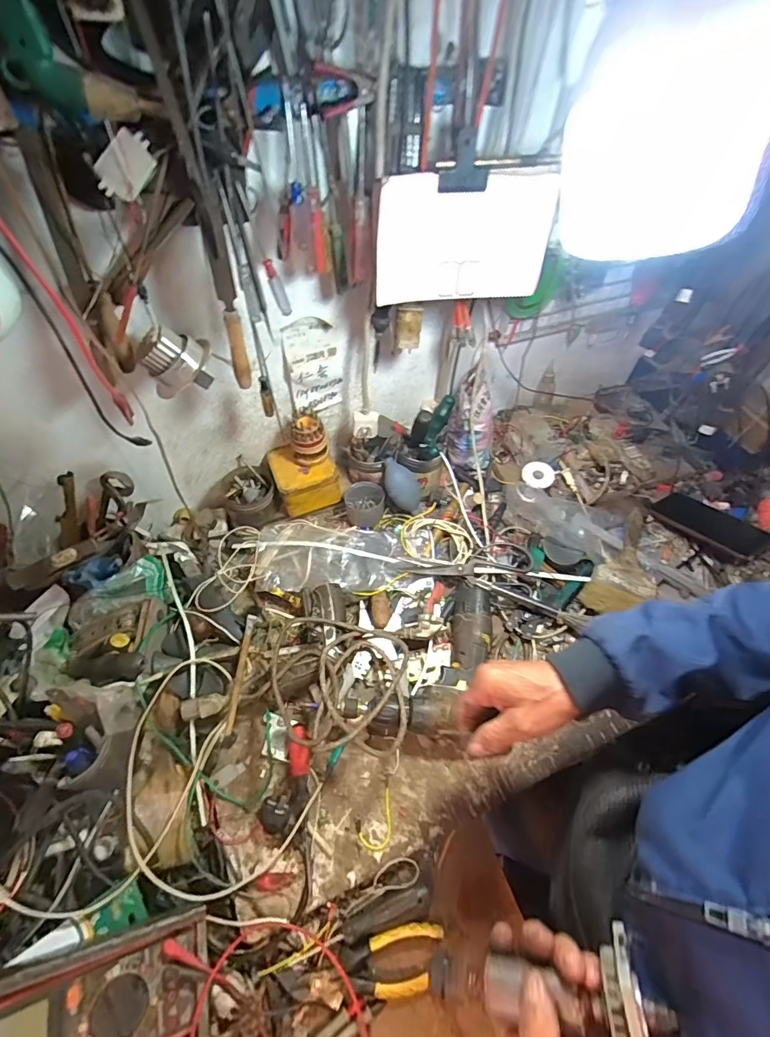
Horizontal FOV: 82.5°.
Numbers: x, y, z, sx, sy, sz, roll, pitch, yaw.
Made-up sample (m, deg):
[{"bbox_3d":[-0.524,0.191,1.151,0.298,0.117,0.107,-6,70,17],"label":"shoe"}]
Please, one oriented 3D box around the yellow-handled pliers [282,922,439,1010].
[{"bbox_3d":[-0.020,0.478,0.464,0.169,0.013,0.053,-8,56,-8],"label":"yellow-handled pliers"}]

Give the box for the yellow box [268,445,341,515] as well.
[{"bbox_3d":[-0.137,-0.065,0.757,0.099,0.087,0.096,-19,58,-15],"label":"yellow box"}]

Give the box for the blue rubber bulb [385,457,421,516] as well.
[{"bbox_3d":[0.024,-0.058,0.750,0.054,0.042,0.093,-41,109,-11],"label":"blue rubber bulb"}]

